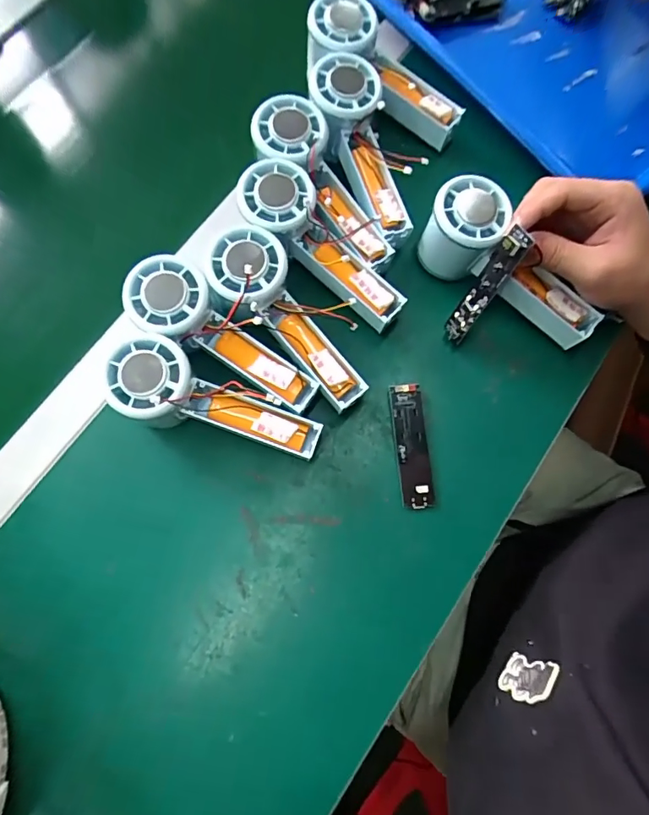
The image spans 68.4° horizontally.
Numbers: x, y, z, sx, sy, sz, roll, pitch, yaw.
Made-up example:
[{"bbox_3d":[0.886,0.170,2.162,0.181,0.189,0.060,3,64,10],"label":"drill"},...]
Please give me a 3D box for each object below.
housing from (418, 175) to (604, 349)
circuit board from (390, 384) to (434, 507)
[{"bbox_3d":[0.139,-0.104,0.372,0.148,0.061,0.061,37,77,-4],"label":"housing"},{"bbox_3d":[0.065,0.027,0.356,0.024,0.010,0.090,-5,74,0],"label":"circuit board"}]

